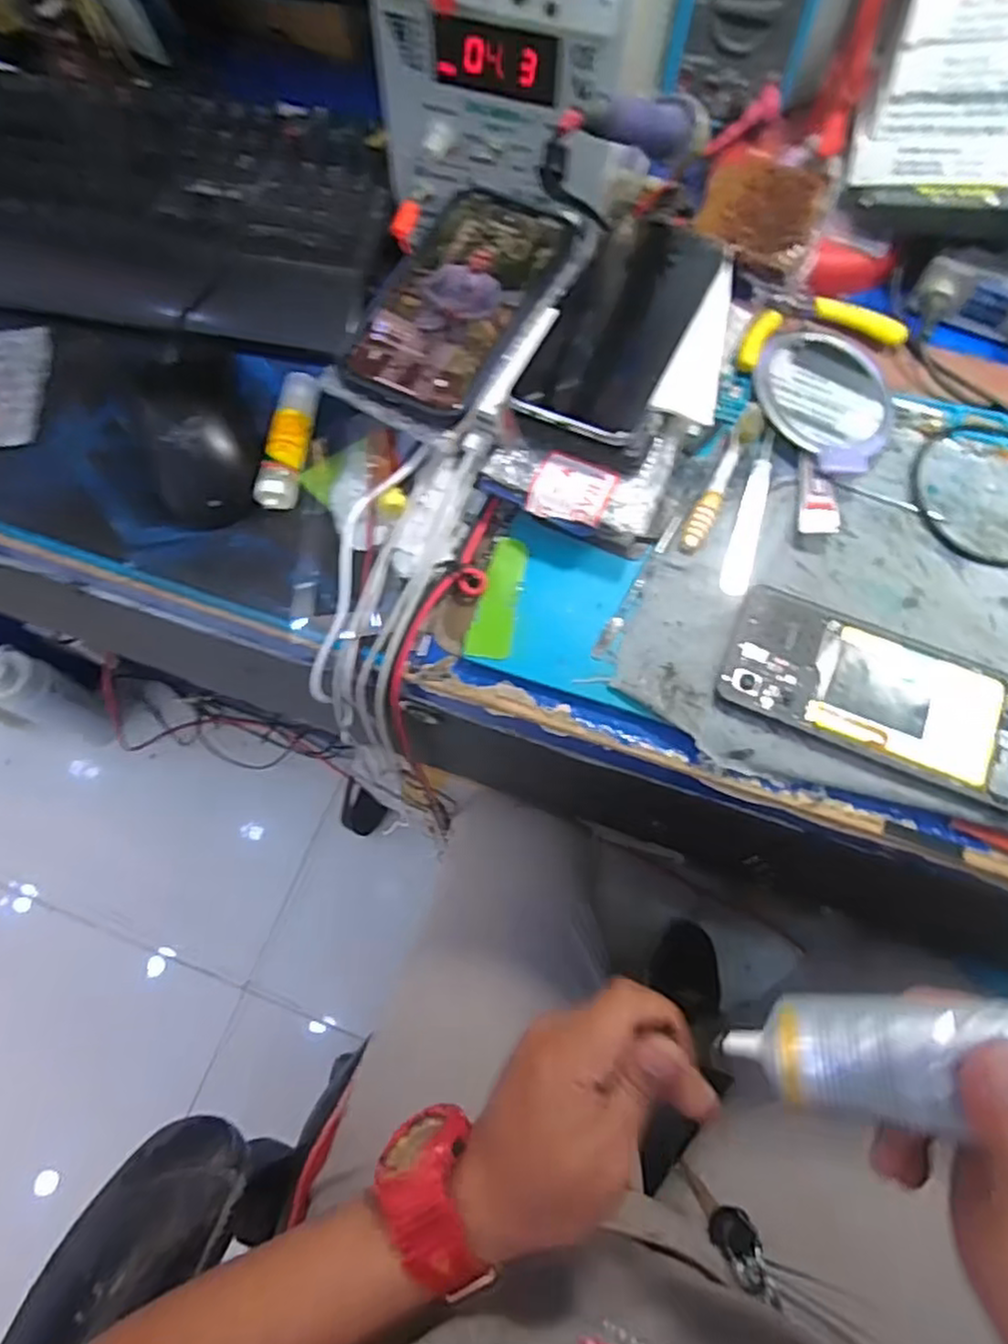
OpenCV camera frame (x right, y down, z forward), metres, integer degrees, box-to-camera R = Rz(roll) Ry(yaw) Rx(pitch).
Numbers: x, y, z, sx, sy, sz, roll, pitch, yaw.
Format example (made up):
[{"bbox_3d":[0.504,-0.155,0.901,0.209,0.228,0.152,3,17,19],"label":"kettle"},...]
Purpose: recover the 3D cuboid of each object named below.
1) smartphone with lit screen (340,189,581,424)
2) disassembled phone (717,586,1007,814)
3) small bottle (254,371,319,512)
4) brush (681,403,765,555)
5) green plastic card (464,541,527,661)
[{"bbox_3d":[-0.025,-0.215,0.407,0.081,0.014,0.159,26,73,10],"label":"smartphone with lit screen"},{"bbox_3d":[0.194,0.012,0.368,0.155,0.013,0.070,24,71,8],"label":"disassembled phone"},{"bbox_3d":[-0.129,-0.140,0.423,0.022,0.016,0.085,6,69,2],"label":"small bottle"},{"bbox_3d":[0.128,-0.114,0.409,0.015,0.008,0.105,25,71,9],"label":"brush"},{"bbox_3d":[-0.003,-0.041,0.395,0.024,0.005,0.070,9,69,3],"label":"green plastic card"}]

